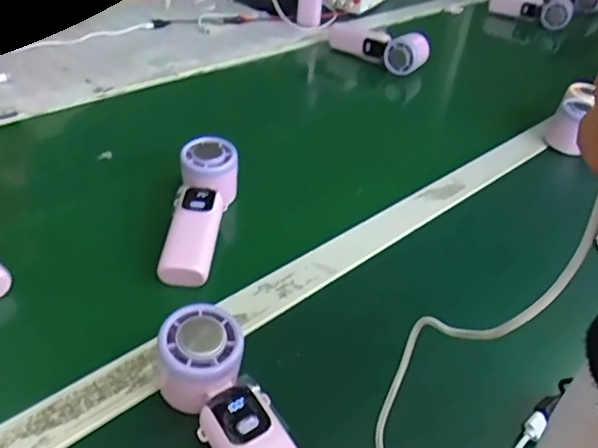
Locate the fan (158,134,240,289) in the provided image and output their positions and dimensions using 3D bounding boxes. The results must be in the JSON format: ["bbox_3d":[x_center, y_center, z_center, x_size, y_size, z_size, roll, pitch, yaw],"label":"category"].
[{"bbox_3d":[-0.090,-0.019,0.529,0.056,0.048,0.166,3,38,-4],"label":"fan"}]

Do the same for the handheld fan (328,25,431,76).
[{"bbox_3d":[0.135,-0.307,0.955,0.184,0.060,0.047,32,45,28],"label":"handheld fan"}]

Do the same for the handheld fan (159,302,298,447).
[{"bbox_3d":[-0.039,0.130,0.355,0.056,0.050,0.167,-21,59,-31],"label":"handheld fan"}]

